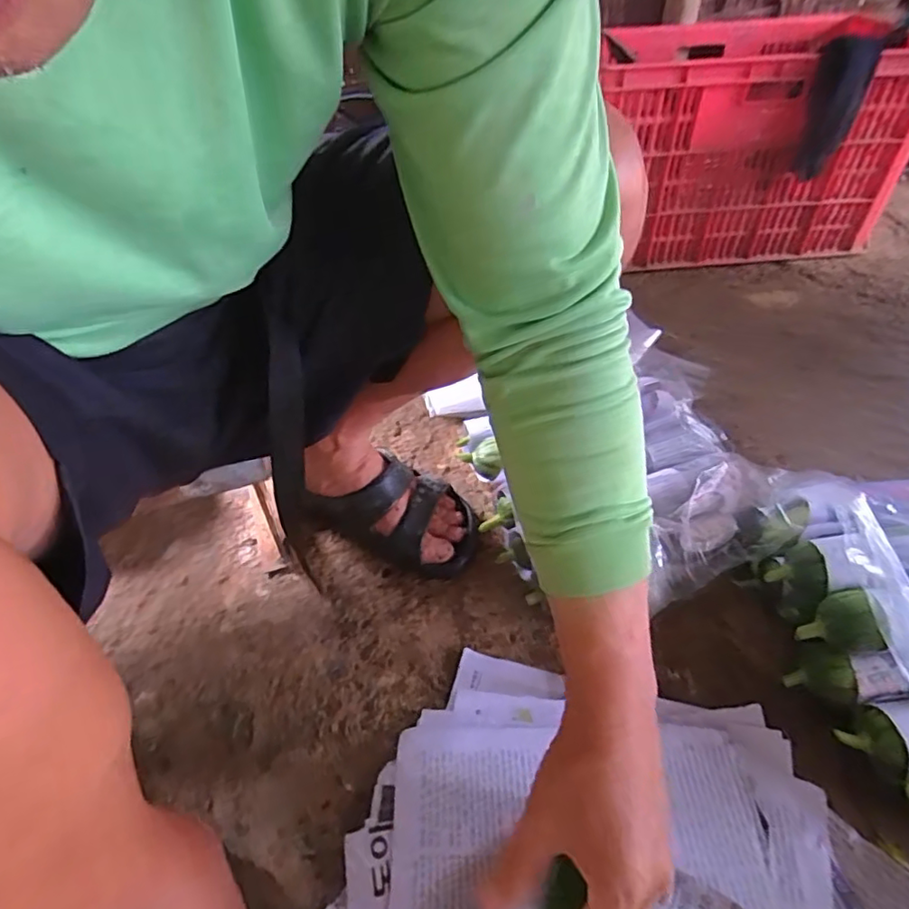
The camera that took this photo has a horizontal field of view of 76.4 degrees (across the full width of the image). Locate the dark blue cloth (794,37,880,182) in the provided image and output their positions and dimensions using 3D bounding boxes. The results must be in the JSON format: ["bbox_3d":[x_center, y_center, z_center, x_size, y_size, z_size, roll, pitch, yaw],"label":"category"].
[{"bbox_3d":[0.630,-0.577,0.972,0.079,0.193,0.058,27,53,24],"label":"dark blue cloth"}]

